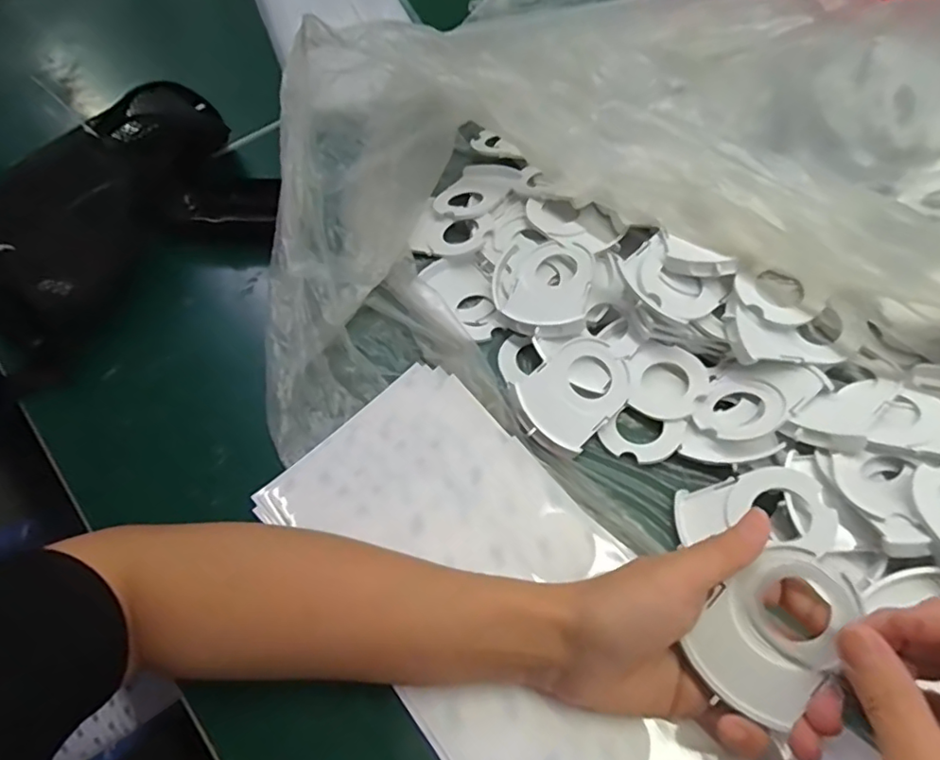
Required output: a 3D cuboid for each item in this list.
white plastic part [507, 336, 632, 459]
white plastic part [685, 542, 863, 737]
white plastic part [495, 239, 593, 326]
[{"bbox_3d":[0.068,0.009,0.370,0.078,0.015,0.056,-37,82,-14],"label":"white plastic part"},{"bbox_3d":[0.136,0.113,0.258,0.048,0.004,0.074,38,98,27],"label":"white plastic part"},{"bbox_3d":[0.051,-0.071,0.411,0.066,0.016,0.078,8,58,7],"label":"white plastic part"}]

